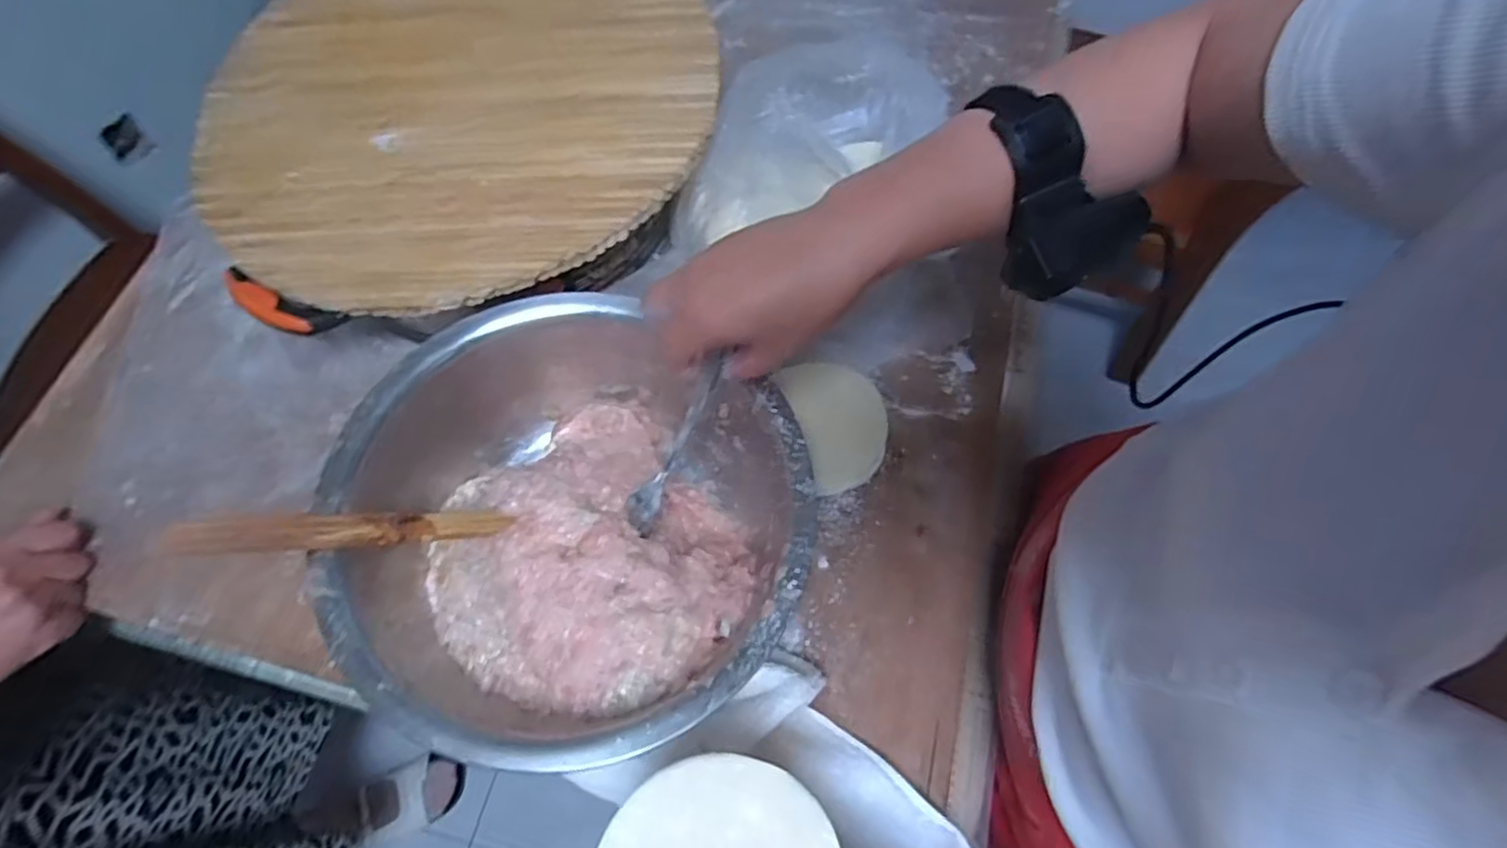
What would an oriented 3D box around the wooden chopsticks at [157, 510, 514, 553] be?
[{"bbox_3d":[-0.217,0.058,0.389,0.163,0.011,0.017,3,59,-38],"label":"wooden chopsticks"}]

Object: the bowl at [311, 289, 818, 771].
[{"bbox_3d":[-0.109,0.067,0.447,0.273,0.128,0.248,30,70,14],"label":"bowl"}]

